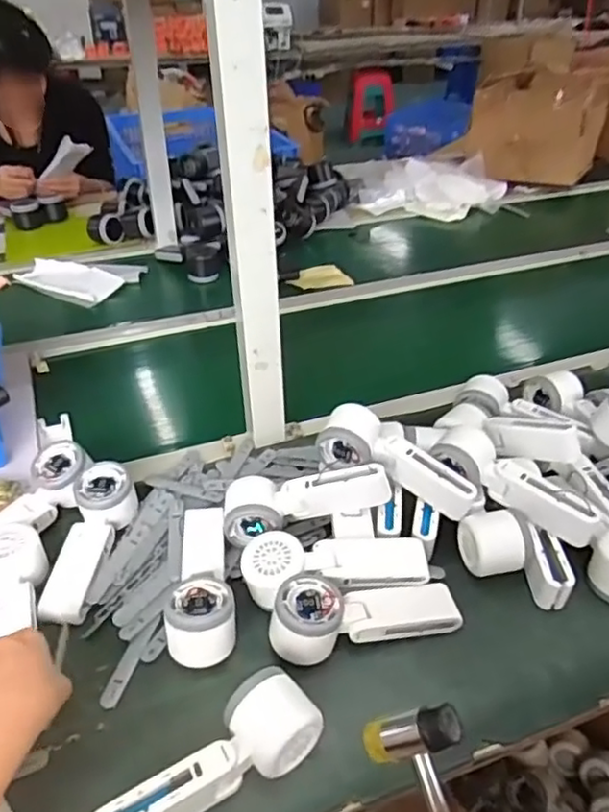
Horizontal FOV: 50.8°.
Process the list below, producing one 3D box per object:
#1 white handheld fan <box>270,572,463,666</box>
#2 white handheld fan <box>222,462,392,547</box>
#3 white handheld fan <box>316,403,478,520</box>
[{"bbox_3d":[0.052,0.177,0.565,0.166,0.055,0.062,-10,37,-13],"label":"white handheld fan"},{"bbox_3d":[0.001,0.092,0.640,0.167,0.050,0.062,-13,35,8],"label":"white handheld fan"},{"bbox_3d":[0.094,0.059,0.652,0.168,0.053,0.052,28,43,14],"label":"white handheld fan"}]

